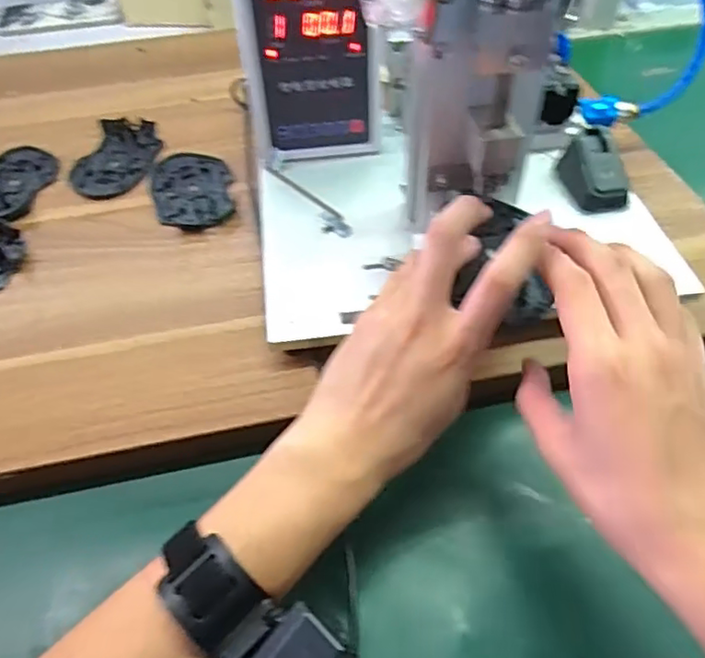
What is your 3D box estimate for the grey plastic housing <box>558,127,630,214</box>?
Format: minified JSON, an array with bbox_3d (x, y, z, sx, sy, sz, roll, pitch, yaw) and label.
[{"bbox_3d":[0.193,-0.126,0.480,0.040,0.036,0.062,-14,51,-9],"label":"grey plastic housing"}]

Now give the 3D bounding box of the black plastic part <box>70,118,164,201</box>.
[{"bbox_3d":[-0.226,-0.165,0.580,0.069,0.010,0.115,9,52,7],"label":"black plastic part"}]

